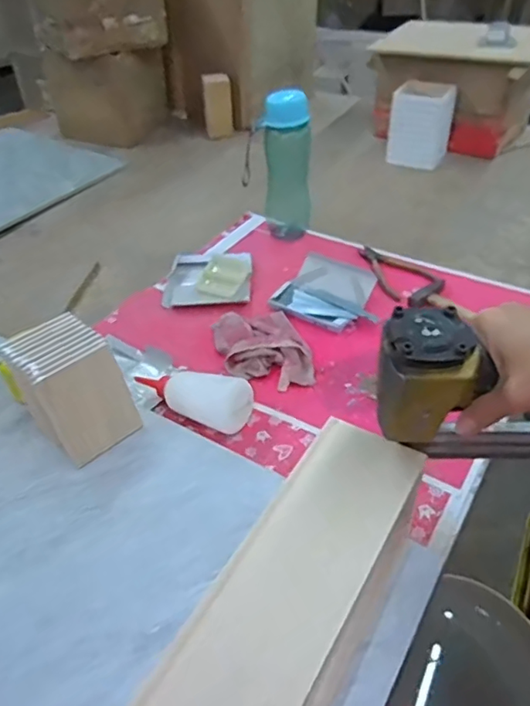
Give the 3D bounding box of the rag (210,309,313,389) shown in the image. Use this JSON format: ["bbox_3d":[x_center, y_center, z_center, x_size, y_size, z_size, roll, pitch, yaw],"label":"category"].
[{"bbox_3d":[-0.005,-0.012,0.770,0.124,0.030,0.157,-5,41,-4],"label":"rag"}]

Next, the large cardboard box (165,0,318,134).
[{"bbox_3d":[-0.056,-0.809,1.412,0.228,0.363,0.367,27,48,28],"label":"large cardboard box"}]

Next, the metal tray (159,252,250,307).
[{"bbox_3d":[-0.094,-0.121,0.901,0.142,0.021,0.126,2,41,4],"label":"metal tray"}]

